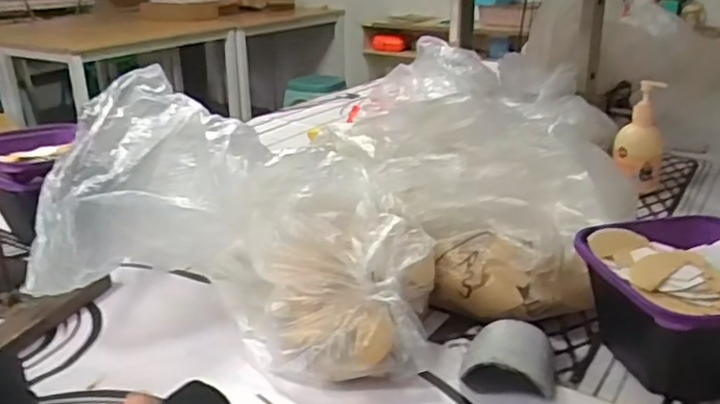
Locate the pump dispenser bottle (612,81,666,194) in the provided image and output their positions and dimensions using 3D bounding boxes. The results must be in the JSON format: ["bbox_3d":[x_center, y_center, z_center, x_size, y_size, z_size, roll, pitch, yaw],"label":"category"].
[{"bbox_3d":[0.439,-0.100,1.019,0.073,0.162,0.057,6,24,18],"label":"pump dispenser bottle"}]

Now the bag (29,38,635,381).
[{"bbox_3d":[-0.020,0.011,0.756,0.600,0.217,0.380,0,23,4],"label":"bag"}]

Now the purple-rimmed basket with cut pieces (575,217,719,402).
[{"bbox_3d":[0.310,0.106,0.619,0.167,0.121,0.166,-4,21,-5],"label":"purple-rimmed basket with cut pieces"}]

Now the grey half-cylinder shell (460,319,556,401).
[{"bbox_3d":[0.141,0.148,0.616,0.082,0.045,0.094,3,21,14],"label":"grey half-cylinder shell"}]

